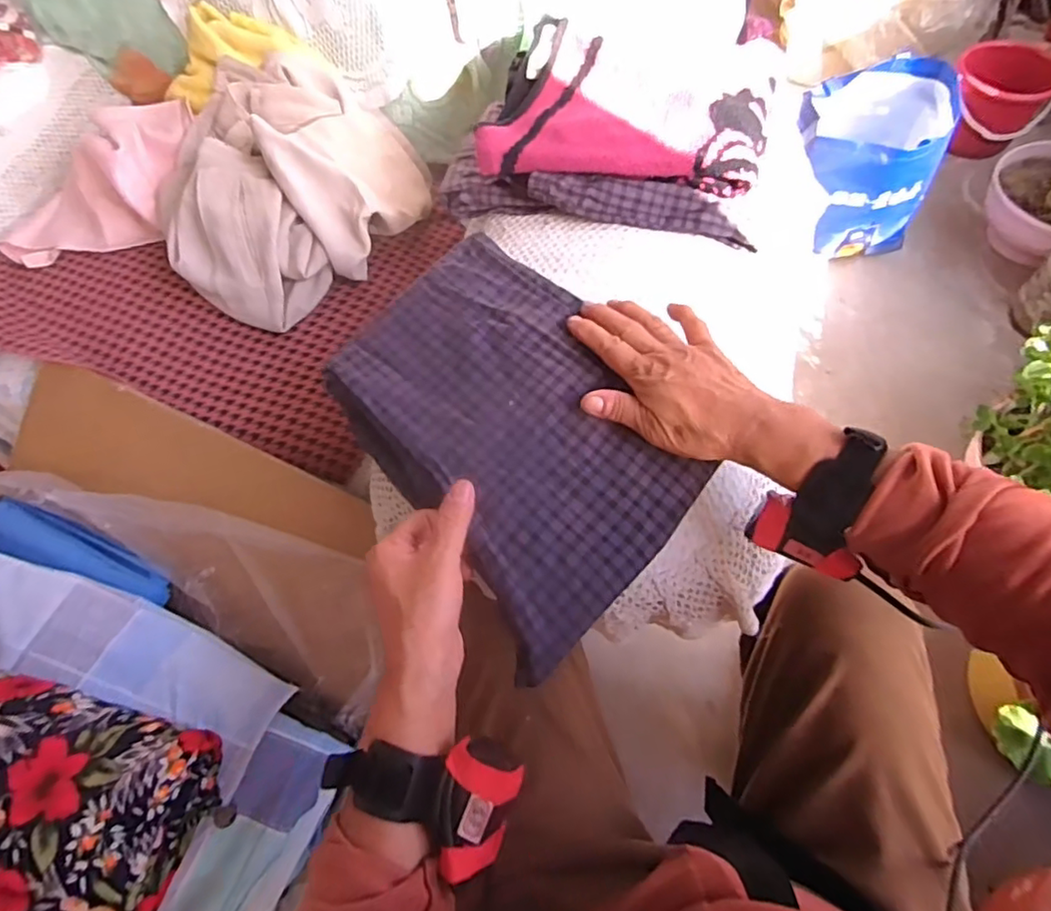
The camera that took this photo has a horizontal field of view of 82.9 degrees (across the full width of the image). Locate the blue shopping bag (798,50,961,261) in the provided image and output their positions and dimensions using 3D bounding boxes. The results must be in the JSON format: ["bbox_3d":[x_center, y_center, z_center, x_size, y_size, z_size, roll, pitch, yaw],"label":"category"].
[{"bbox_3d":[0.668,-0.581,1.202,0.271,0.263,0.270,13,63,11],"label":"blue shopping bag"}]

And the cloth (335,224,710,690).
[{"bbox_3d":[-0.011,-0.022,0.457,0.189,0.056,0.299,-33,64,-13],"label":"cloth"}]

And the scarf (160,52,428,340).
[{"bbox_3d":[-0.289,-0.338,0.722,0.285,0.117,0.334,32,68,20],"label":"scarf"}]

